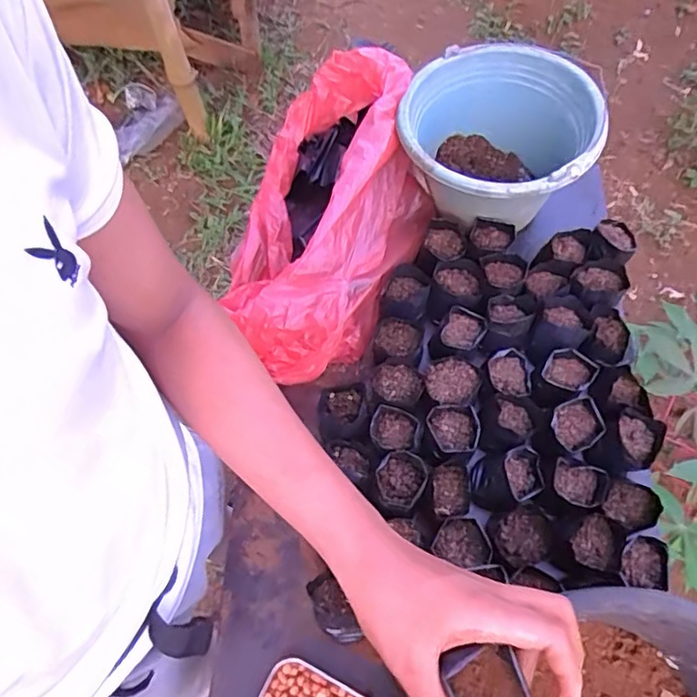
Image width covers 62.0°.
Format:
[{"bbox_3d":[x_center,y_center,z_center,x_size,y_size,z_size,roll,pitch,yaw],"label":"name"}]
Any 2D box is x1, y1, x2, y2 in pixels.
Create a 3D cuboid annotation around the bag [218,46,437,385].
[{"bbox_3d":[-0.020,-0.179,0.760,0.216,0.160,0.442,17,70,5],"label":"bag"}]

